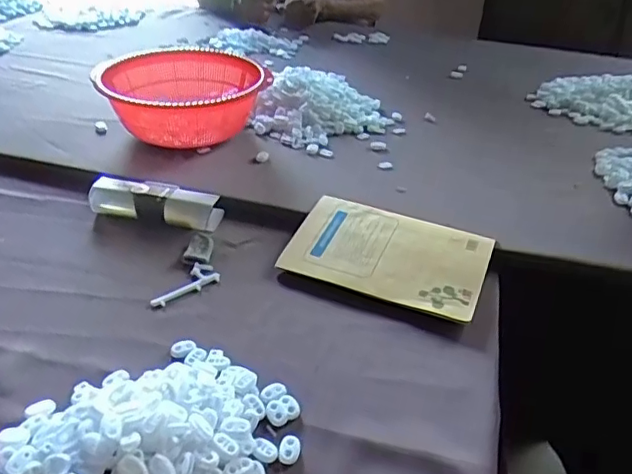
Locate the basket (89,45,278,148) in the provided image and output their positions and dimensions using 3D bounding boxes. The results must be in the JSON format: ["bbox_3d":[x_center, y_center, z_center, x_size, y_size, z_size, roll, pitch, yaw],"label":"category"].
[{"bbox_3d":[-0.187,-0.193,0.831,0.219,0.099,0.214,2,35,-1],"label":"basket"}]

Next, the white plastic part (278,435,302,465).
[{"bbox_3d":[-0.019,0.159,0.428,0.015,0.005,0.021,10,35,11],"label":"white plastic part"}]

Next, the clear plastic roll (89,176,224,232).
[{"bbox_3d":[-0.193,-0.040,0.680,0.159,0.035,0.045,9,35,9],"label":"clear plastic roll"}]

